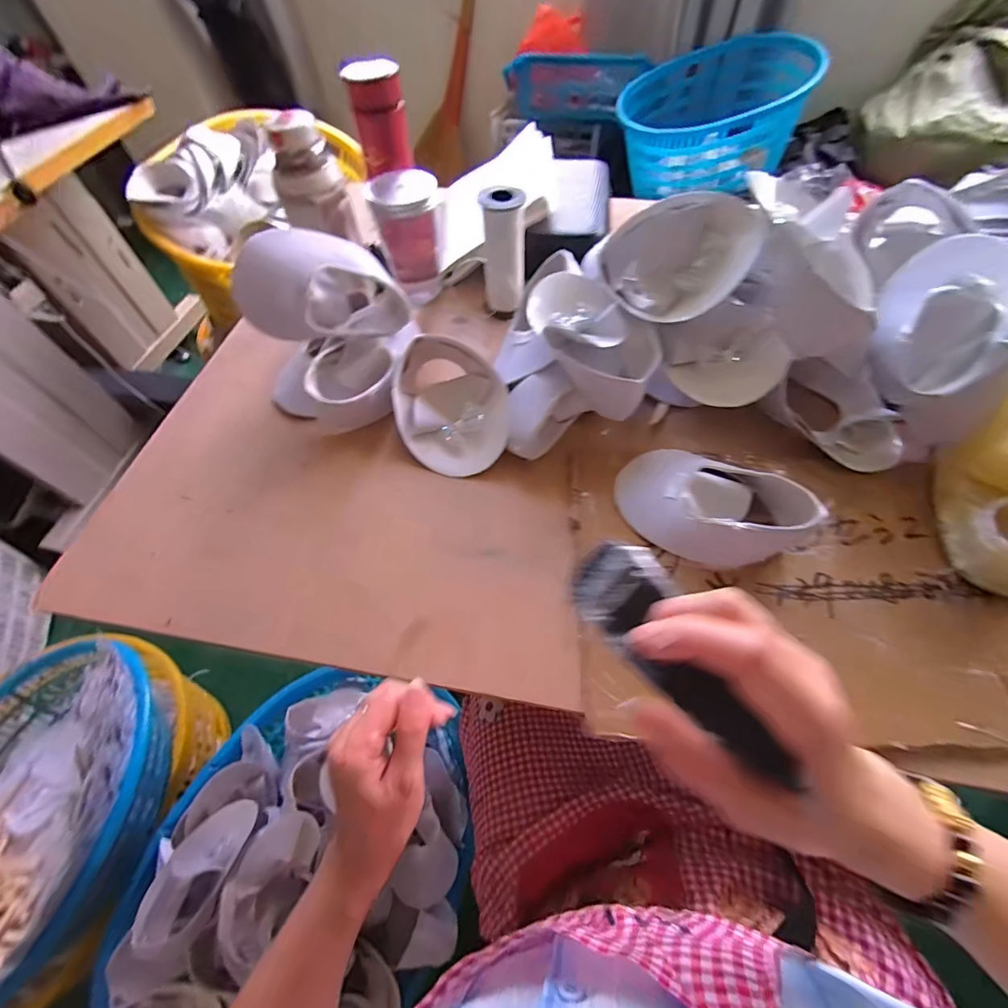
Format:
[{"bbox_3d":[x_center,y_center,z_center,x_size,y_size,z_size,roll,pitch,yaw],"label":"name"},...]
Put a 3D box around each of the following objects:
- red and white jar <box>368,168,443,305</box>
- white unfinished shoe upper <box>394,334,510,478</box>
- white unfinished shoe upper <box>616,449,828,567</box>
[{"bbox_3d":[-0.118,-0.343,0.595,0.078,0.138,0.065,-18,59,-8],"label":"red and white jar"},{"bbox_3d":[-0.060,-0.112,0.500,0.119,0.055,0.169,-13,59,-6],"label":"white unfinished shoe upper"},{"bbox_3d":[0.188,-0.001,0.420,0.165,0.059,0.093,28,64,18],"label":"white unfinished shoe upper"}]

